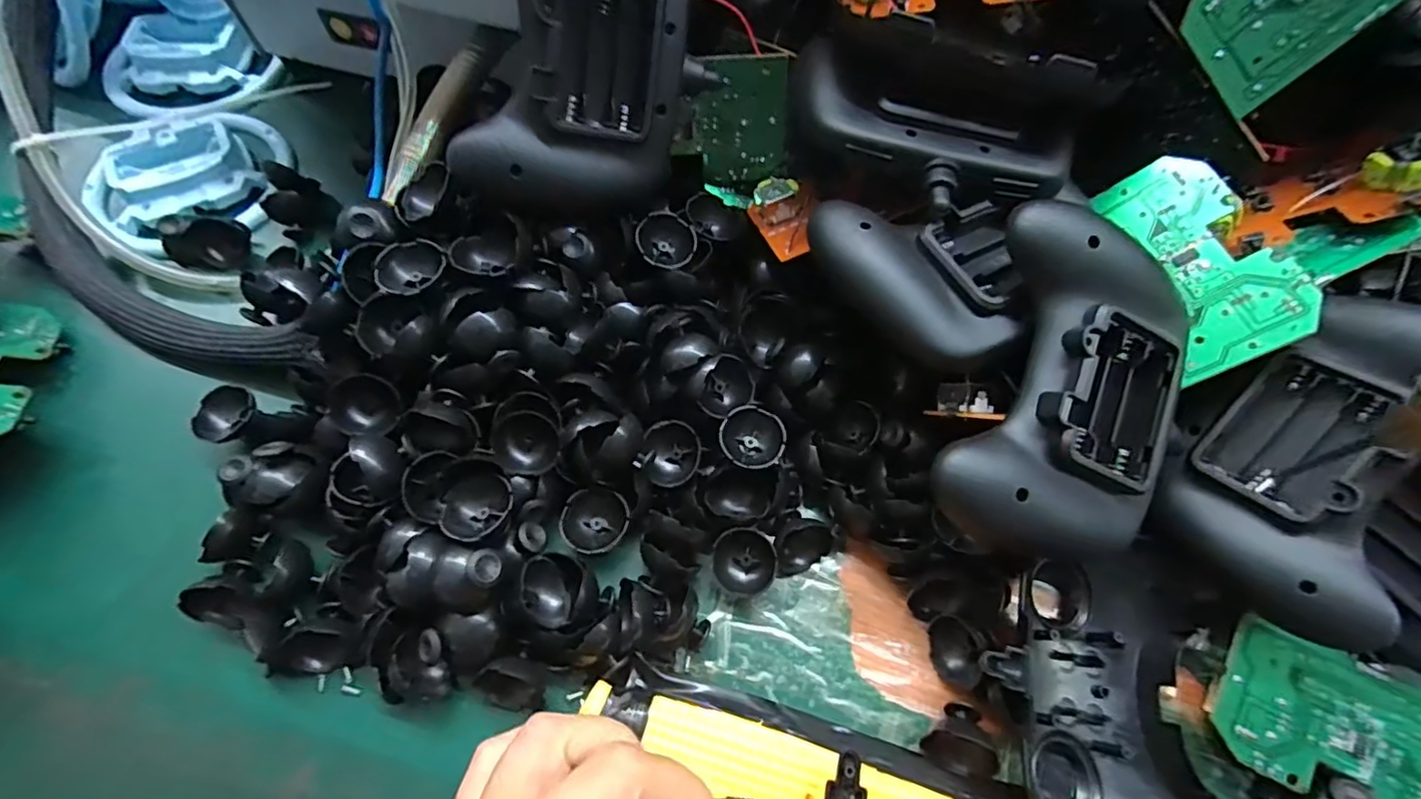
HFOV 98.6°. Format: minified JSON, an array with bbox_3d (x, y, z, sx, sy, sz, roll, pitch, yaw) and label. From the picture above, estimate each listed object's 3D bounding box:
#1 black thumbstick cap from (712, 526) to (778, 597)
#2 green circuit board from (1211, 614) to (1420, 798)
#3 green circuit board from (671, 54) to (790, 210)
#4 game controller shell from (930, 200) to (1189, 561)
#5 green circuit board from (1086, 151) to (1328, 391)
[{"bbox_3d":[0.014,0.068,0.254,0.026,0.020,0.025,1,66,-2],"label":"black thumbstick cap"},{"bbox_3d":[0.239,0.126,0.226,0.090,0.006,0.054,25,76,13],"label":"green circuit board"},{"bbox_3d":[0.010,-0.124,0.284,0.050,0.064,0.009,2,43,-3],"label":"green circuit board"},{"bbox_3d":[0.126,-0.001,0.224,0.083,0.040,0.115,22,83,-16],"label":"game controller shell"},{"bbox_3d":[0.197,-0.056,0.249,0.047,0.008,0.090,-28,63,23],"label":"green circuit board"}]

